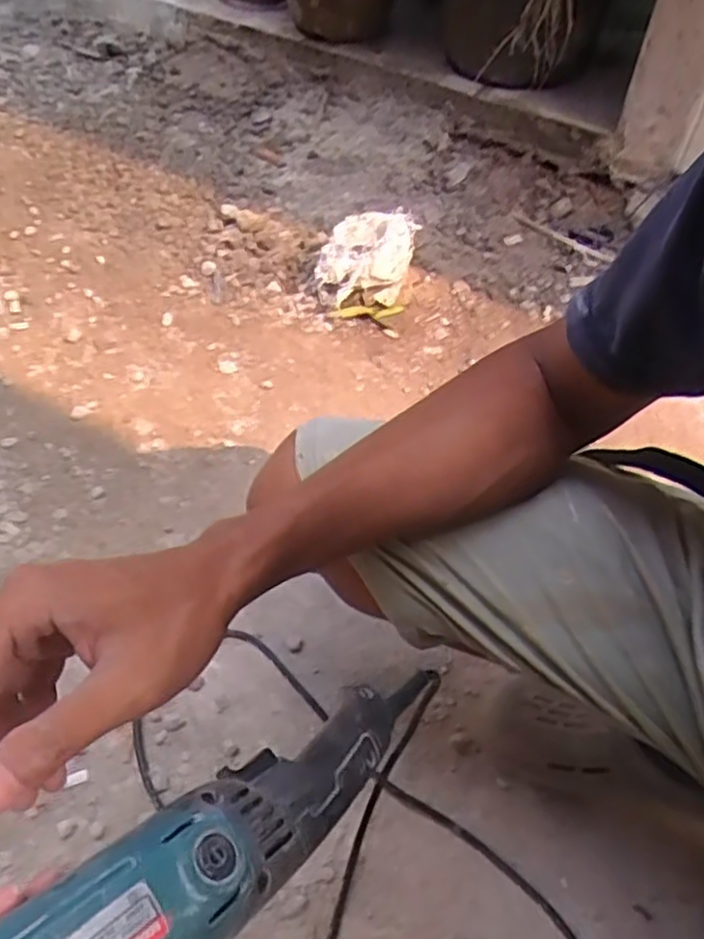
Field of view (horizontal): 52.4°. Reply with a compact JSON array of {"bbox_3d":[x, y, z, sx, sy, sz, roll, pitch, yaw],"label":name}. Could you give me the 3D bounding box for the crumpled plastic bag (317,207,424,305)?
[{"bbox_3d":[0.021,-0.316,1.087,0.126,0.100,0.157,16,50,10],"label":"crumpled plastic bag"}]

